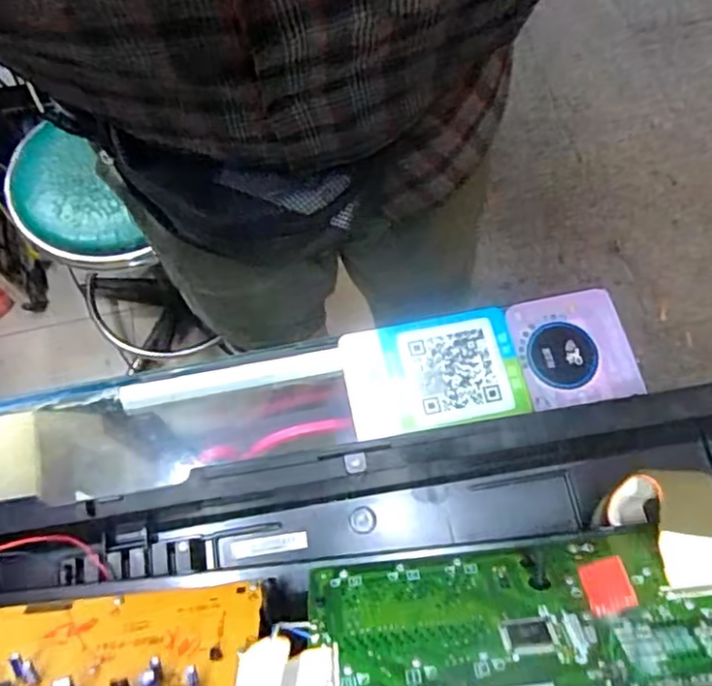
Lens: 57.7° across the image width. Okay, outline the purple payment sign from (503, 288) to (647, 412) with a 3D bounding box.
[{"bbox_3d":[0.161,0.004,0.484,0.083,0.006,0.086,-11,68,-2],"label":"purple payment sign"}]

